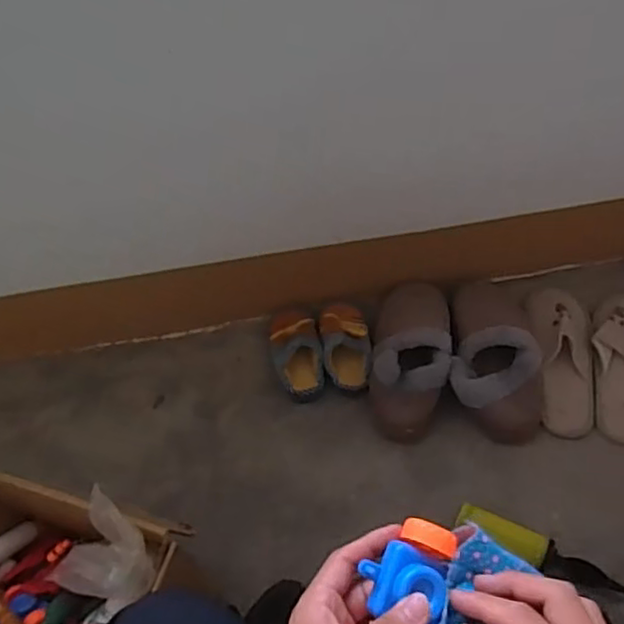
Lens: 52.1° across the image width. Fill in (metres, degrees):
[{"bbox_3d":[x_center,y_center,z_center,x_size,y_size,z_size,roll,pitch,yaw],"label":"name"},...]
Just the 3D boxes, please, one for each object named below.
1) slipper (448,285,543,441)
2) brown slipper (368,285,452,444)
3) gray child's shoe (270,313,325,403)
[{"bbox_3d":[0.288,0.052,1.007,0.139,0.084,0.285,1,54,6],"label":"slipper"},{"bbox_3d":[0.158,0.069,1.020,0.121,0.079,0.267,5,55,9],"label":"brown slipper"},{"bbox_3d":[-0.026,0.060,1.048,0.080,0.070,0.159,-16,54,-6],"label":"gray child's shoe"}]

